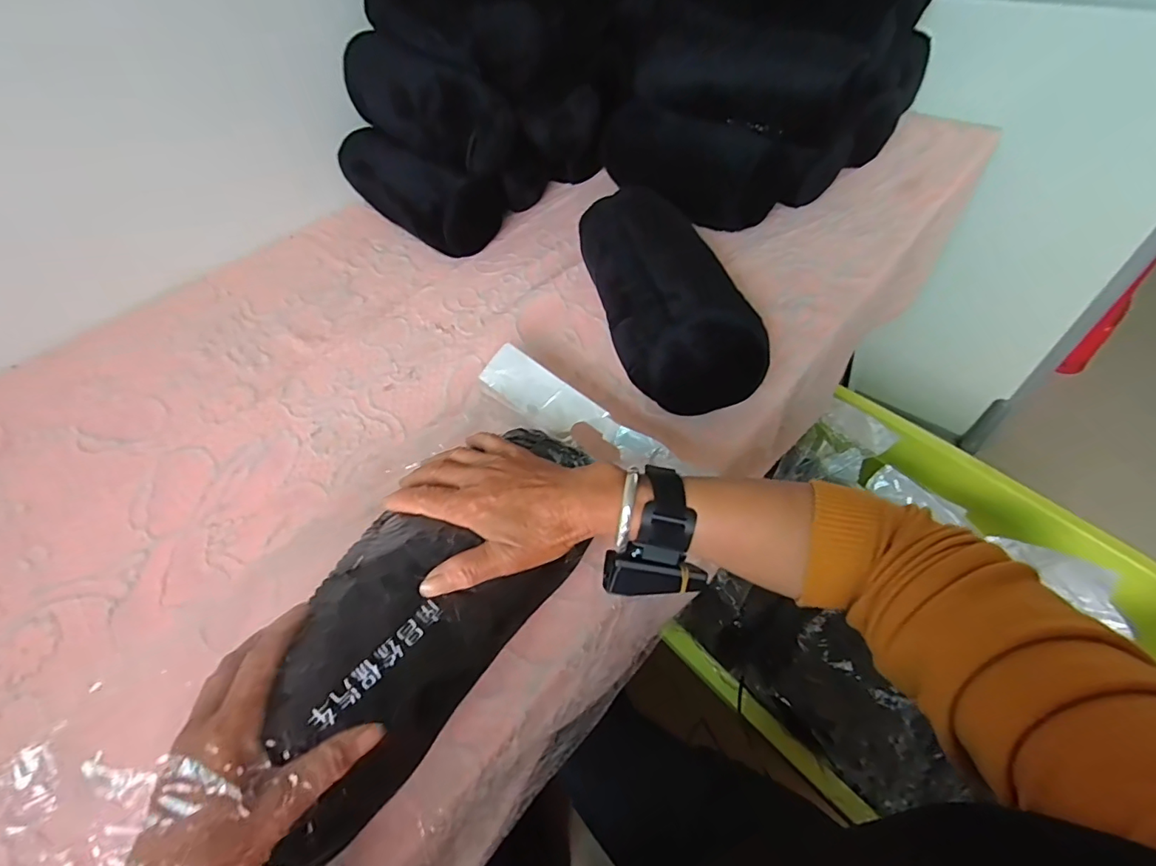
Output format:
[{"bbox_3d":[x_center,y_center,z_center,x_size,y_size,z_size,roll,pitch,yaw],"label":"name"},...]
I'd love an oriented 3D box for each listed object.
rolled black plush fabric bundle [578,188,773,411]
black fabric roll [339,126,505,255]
[{"bbox_3d":[0.094,-0.161,0.578,0.139,0.097,0.296,-12,53,-6],"label":"rolled black plush fabric bundle"},{"bbox_3d":[-0.247,-0.398,0.810,0.139,0.126,0.291,-36,58,-24],"label":"black fabric roll"}]

